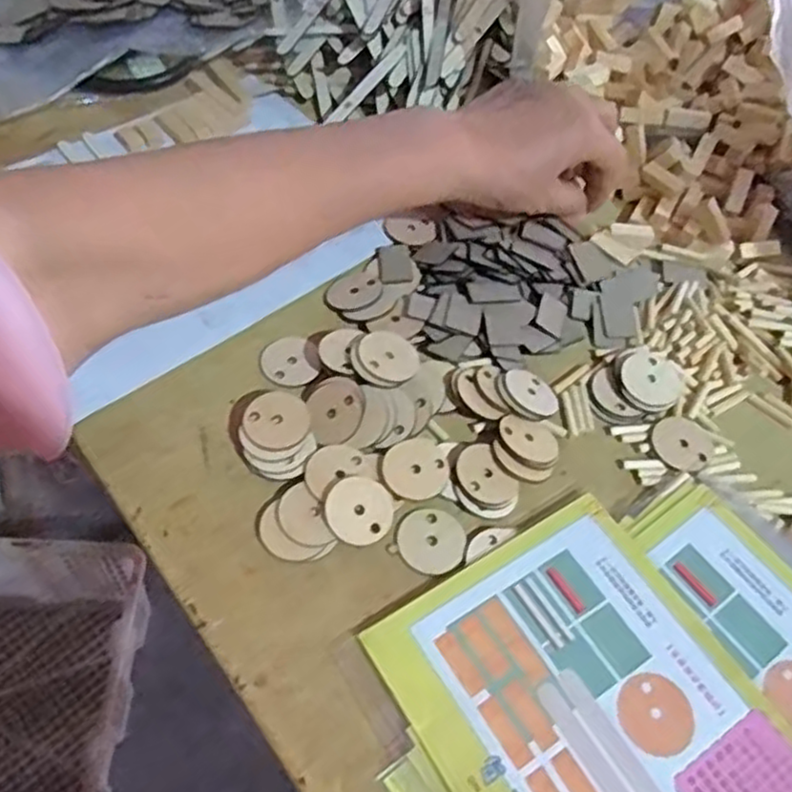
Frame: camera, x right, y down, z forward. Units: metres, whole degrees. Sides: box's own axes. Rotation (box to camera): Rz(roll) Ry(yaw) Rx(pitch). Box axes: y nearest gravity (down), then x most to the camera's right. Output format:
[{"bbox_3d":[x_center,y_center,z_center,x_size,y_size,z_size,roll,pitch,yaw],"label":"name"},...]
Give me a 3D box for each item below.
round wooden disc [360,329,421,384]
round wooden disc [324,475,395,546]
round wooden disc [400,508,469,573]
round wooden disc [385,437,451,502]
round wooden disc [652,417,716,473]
[{"bbox_3d":[-0.004,-0.022,0.395,0.030,0.004,0.033,-31,74,-22],"label":"round wooden disc"},{"bbox_3d":[-0.018,0.058,0.360,0.034,0.004,0.034,3,74,-12],"label":"round wooden disc"},{"bbox_3d":[0.018,0.073,0.362,0.033,0.004,0.033,2,58,-3],"label":"round wooden disc"},{"bbox_3d":[0.011,0.038,0.376,0.034,0.005,0.032,2,58,-3],"label":"round wooden disc"},{"bbox_3d":[0.162,0.027,0.400,0.034,0.004,0.033,2,58,-3],"label":"round wooden disc"}]

